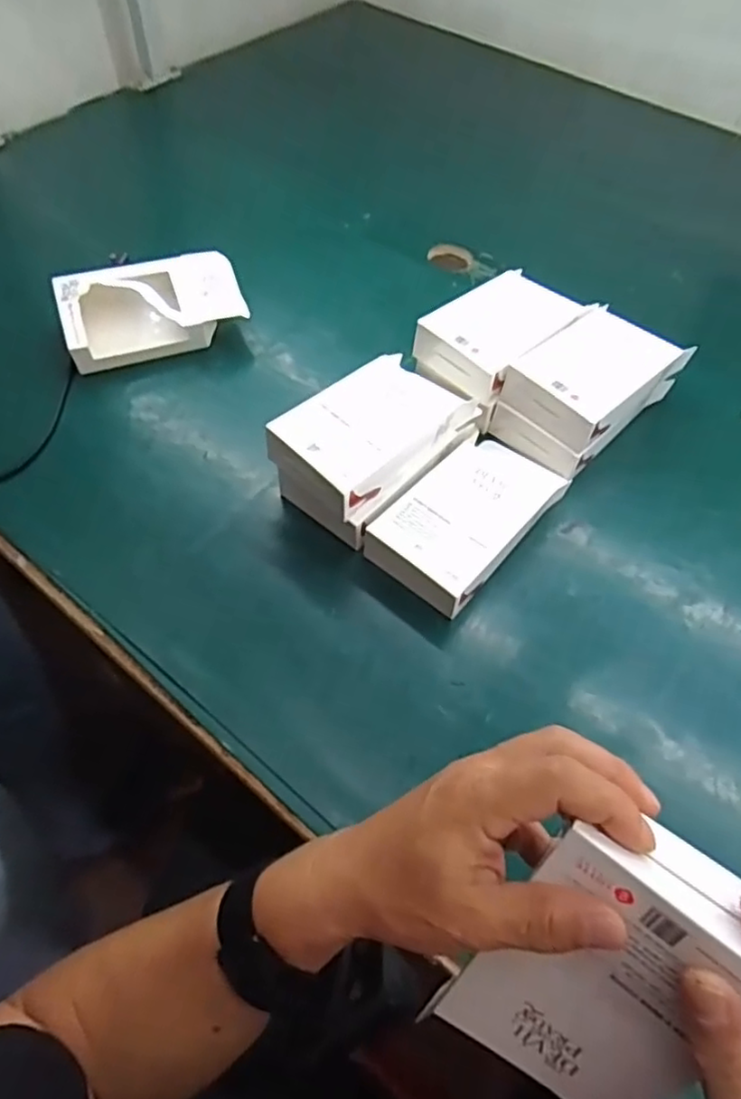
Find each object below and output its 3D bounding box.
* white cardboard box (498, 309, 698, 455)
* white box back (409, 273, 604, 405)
[{"bbox_3d":[0.211,-0.163,0.610,0.157,0.053,0.103,-35,63,-24],"label":"white cardboard box"},{"bbox_3d":[0.126,-0.209,0.637,0.142,0.055,0.099,-36,63,-25],"label":"white box back"}]

